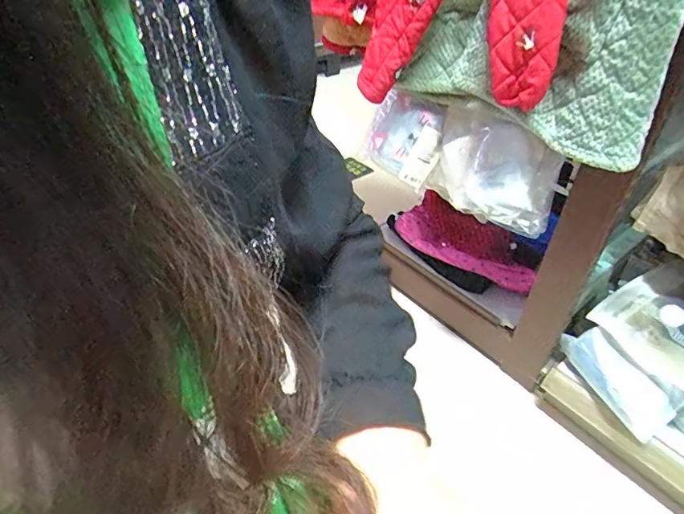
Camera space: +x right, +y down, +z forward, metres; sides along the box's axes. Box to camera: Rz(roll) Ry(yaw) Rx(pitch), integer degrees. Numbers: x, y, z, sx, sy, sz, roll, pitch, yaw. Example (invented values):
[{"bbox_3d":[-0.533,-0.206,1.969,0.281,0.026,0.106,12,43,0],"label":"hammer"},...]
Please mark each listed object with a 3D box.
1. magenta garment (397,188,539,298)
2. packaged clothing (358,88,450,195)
[{"bbox_3d":[0.305,-0.036,1.137,0.347,0.073,0.159,29,46,29],"label":"magenta garment"},{"bbox_3d":[0.120,-0.231,0.895,0.145,0.157,0.035,33,33,10],"label":"packaged clothing"}]

